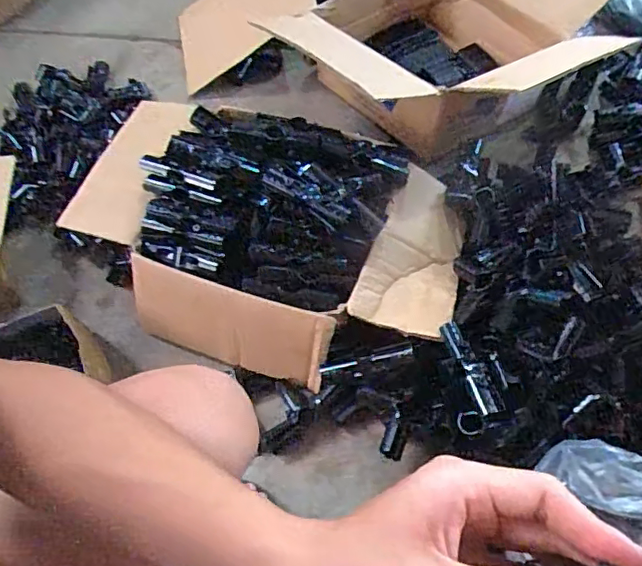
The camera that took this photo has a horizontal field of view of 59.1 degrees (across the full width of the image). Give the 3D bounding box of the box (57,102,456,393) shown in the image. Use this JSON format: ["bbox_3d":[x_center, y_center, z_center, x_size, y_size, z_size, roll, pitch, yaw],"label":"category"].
[{"bbox_3d":[-0.090,-0.077,0.820,0.568,0.155,0.339,17,64,12],"label":"box"}]

